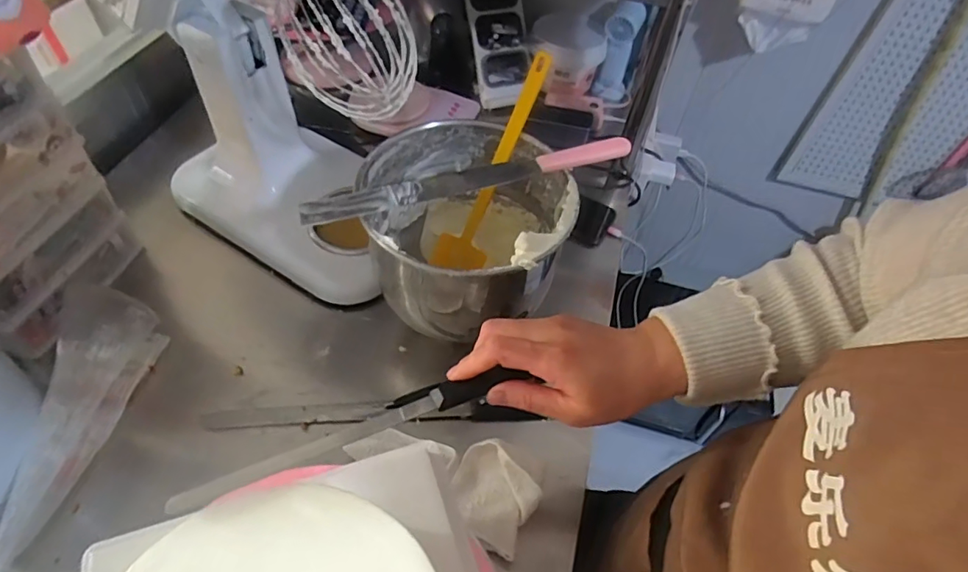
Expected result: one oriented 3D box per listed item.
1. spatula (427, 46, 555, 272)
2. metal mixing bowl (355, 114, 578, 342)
[{"bbox_3d":[0.012,-0.136,0.624,0.064,0.267,0.025,31,20,18],"label":"spatula"},{"bbox_3d":[-0.024,-0.041,0.636,0.220,0.207,0.219,3,52,-3],"label":"metal mixing bowl"}]

